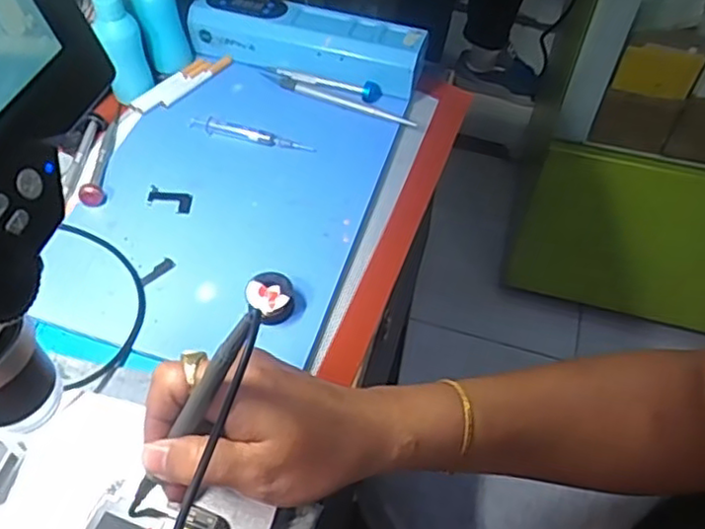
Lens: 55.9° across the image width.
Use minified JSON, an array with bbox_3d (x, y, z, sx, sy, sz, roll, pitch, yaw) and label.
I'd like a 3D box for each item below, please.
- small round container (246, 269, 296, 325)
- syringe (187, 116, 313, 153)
[{"bbox_3d":[-0.054,0.022,0.445,0.032,0.022,0.032,2,54,-3],"label":"small round container"},{"bbox_3d":[-0.083,-0.105,0.541,0.104,0.007,0.013,15,54,7],"label":"syringe"}]

